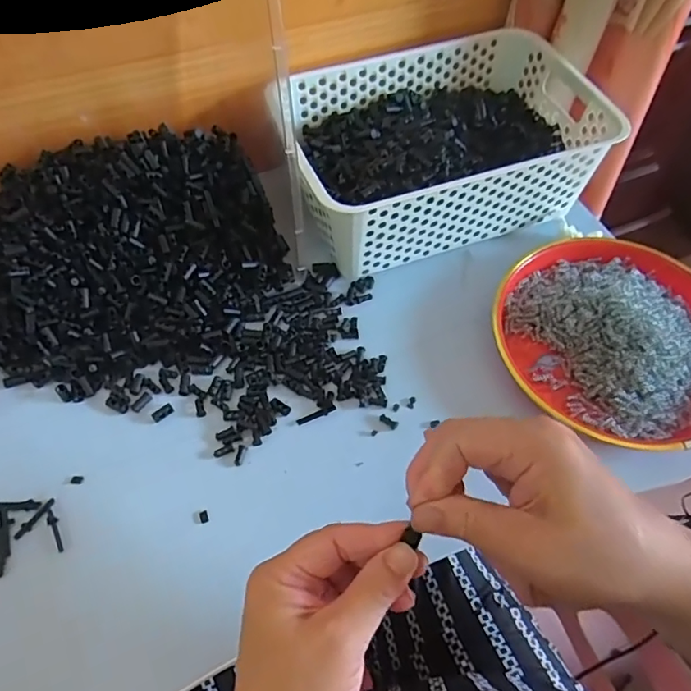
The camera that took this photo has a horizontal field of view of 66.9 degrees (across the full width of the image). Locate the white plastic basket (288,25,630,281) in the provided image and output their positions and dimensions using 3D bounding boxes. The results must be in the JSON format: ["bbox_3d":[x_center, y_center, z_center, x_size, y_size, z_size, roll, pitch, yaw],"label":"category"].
[{"bbox_3d":[0.091,-0.210,0.552,0.301,0.102,0.227,-13,59,-10],"label":"white plastic basket"}]

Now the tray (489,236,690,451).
[{"bbox_3d":[0.245,-0.010,0.475,0.214,0.043,0.218,-21,61,-15],"label":"tray"}]

